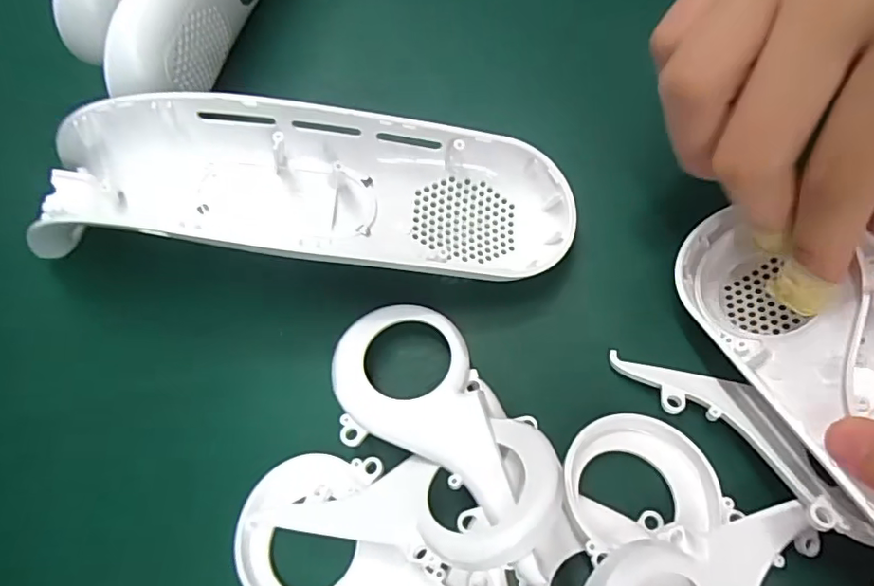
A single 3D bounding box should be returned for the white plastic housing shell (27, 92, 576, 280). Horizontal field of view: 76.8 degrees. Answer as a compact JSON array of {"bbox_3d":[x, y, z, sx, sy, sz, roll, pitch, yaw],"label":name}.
[{"bbox_3d":[-0.041,-0.034,0.190,0.175,0.040,0.049,1,67,3],"label":"white plastic housing shell"}]

